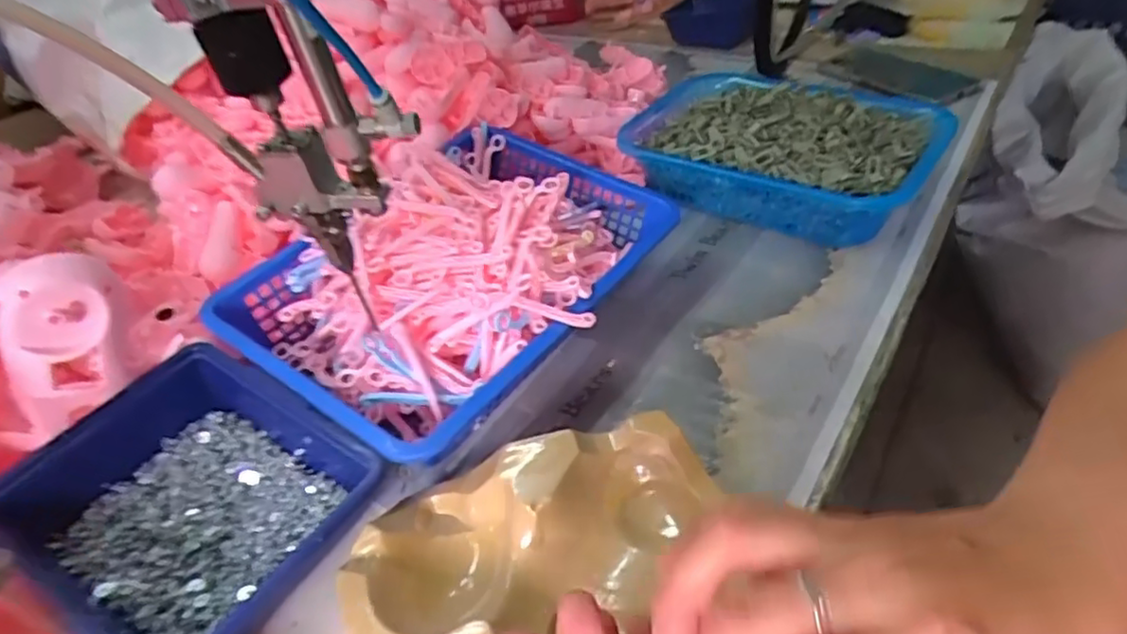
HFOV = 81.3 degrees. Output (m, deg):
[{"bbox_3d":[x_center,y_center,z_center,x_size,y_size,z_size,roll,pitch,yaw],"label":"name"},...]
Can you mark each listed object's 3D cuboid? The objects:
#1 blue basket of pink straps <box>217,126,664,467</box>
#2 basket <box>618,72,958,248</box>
[{"bbox_3d":[-0.069,-0.034,0.473,0.203,0.098,0.291,24,50,32],"label":"blue basket of pink straps"},{"bbox_3d":[0.188,-0.149,0.582,0.256,0.097,0.190,15,46,25],"label":"basket"}]

